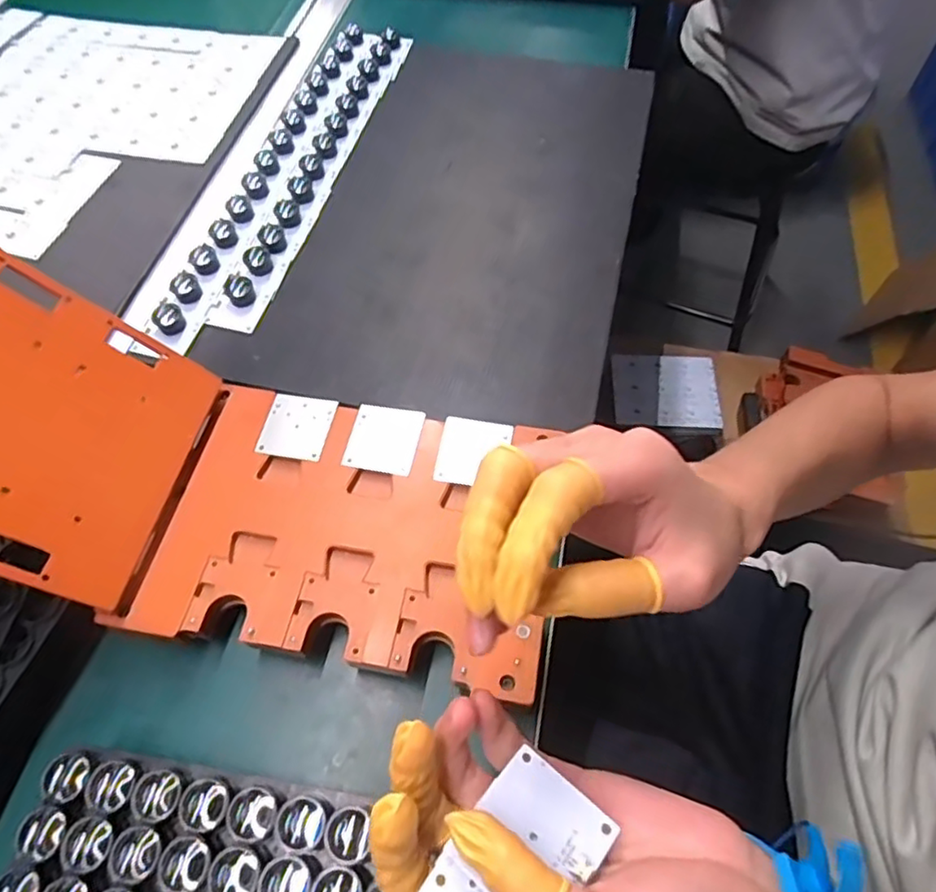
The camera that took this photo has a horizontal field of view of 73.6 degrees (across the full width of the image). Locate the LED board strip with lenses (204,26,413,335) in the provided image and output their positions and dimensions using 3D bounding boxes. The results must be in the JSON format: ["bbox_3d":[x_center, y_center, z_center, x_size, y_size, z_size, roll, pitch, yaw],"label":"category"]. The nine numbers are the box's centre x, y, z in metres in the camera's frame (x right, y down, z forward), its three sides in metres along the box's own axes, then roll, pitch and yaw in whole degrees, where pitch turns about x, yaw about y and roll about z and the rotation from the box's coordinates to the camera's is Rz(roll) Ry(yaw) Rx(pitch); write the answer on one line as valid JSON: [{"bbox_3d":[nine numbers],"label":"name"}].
[{"bbox_3d":[-0.138,-0.274,0.592,0.040,0.015,0.415,13,61,8],"label":"LED board strip with lenses"}]

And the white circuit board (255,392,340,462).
[{"bbox_3d":[-0.114,-0.014,0.415,0.043,0.004,0.047,9,61,6],"label":"white circuit board"}]

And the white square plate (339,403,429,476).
[{"bbox_3d":[-0.055,-0.006,0.409,0.045,0.004,0.047,11,61,7],"label":"white square plate"}]

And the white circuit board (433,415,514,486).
[{"bbox_3d":[0.003,0.003,0.400,0.043,0.004,0.048,9,59,7],"label":"white circuit board"}]

